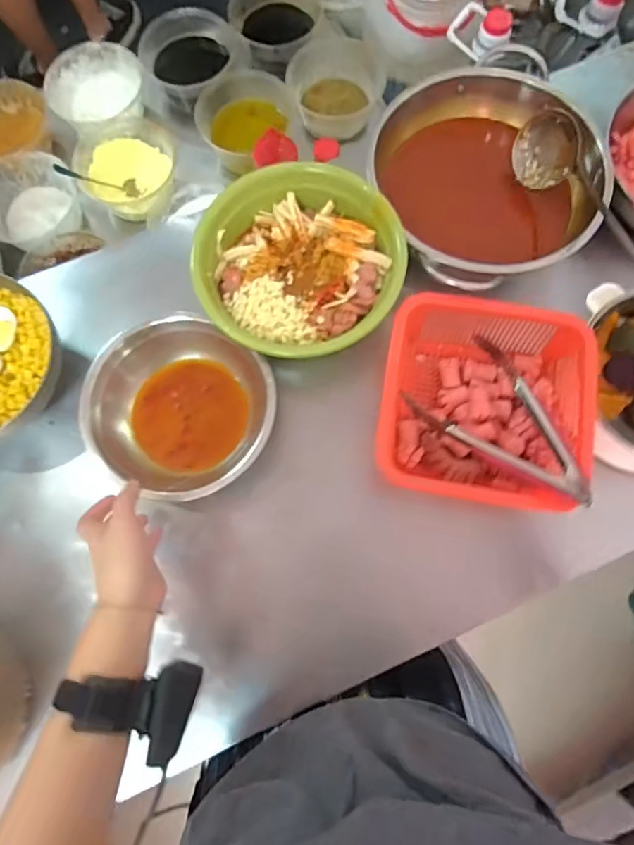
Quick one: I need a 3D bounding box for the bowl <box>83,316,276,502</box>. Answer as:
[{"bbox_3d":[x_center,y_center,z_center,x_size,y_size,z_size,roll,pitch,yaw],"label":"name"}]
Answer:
[{"bbox_3d":[-0.145,-0.013,0.565,0.188,0.081,0.174,0,77,0],"label":"bowl"}]

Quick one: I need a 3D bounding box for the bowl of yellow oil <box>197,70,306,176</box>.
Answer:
[{"bbox_3d":[-0.116,-0.518,0.891,0.163,0.086,0.143,5,77,2],"label":"bowl of yellow oil"}]

